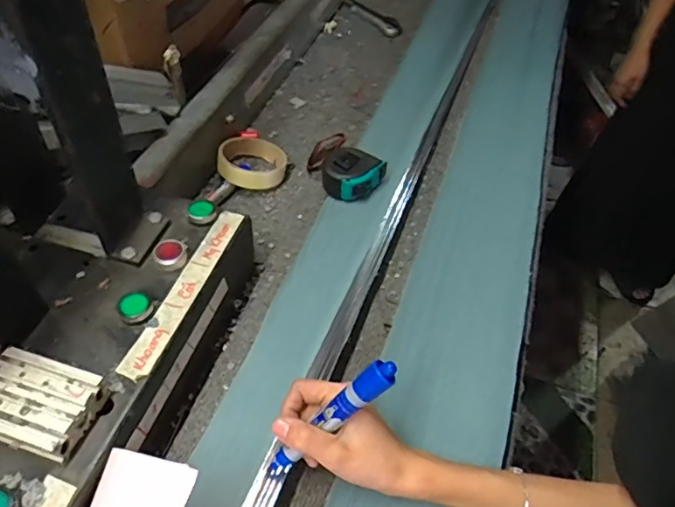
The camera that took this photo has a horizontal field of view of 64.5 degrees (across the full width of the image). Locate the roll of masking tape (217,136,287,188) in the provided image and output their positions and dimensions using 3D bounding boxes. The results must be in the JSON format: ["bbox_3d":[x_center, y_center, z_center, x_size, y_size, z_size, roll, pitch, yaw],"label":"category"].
[{"bbox_3d":[-0.107,-0.115,0.669,0.085,0.022,0.079,11,44,-11],"label":"roll of masking tape"}]

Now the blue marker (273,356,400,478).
[{"bbox_3d":[-0.007,0.126,0.390,0.021,0.142,0.016,21,30,-41],"label":"blue marker"}]

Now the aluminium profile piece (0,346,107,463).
[{"bbox_3d":[-0.215,0.107,0.380,0.080,0.028,0.060,14,50,10],"label":"aluminium profile piece"}]

